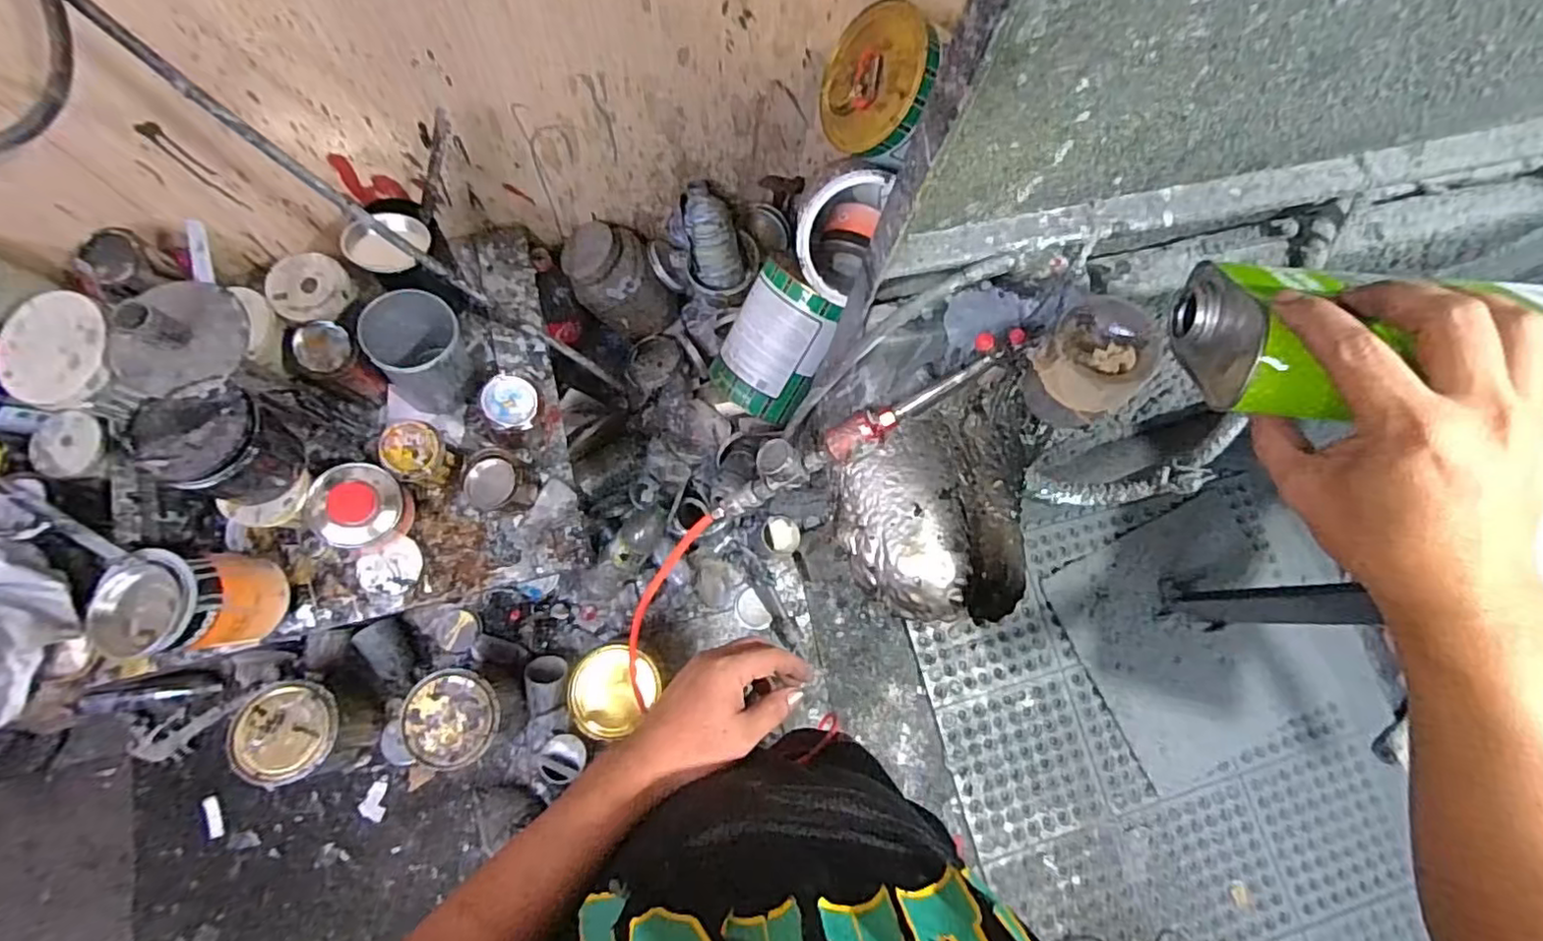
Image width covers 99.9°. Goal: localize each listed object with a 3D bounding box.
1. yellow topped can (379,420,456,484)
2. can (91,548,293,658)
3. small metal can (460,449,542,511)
[{"bbox_3d":[-0.440,-0.020,0.819,0.078,0.067,0.068,24,75,5],"label":"yellow topped can"},{"bbox_3d":[-0.646,0.149,0.727,0.103,0.127,0.107,0,74,-1],"label":"can"},{"bbox_3d":[-0.342,0.016,0.818,0.072,0.072,0.075,0,74,-1],"label":"small metal can"}]

